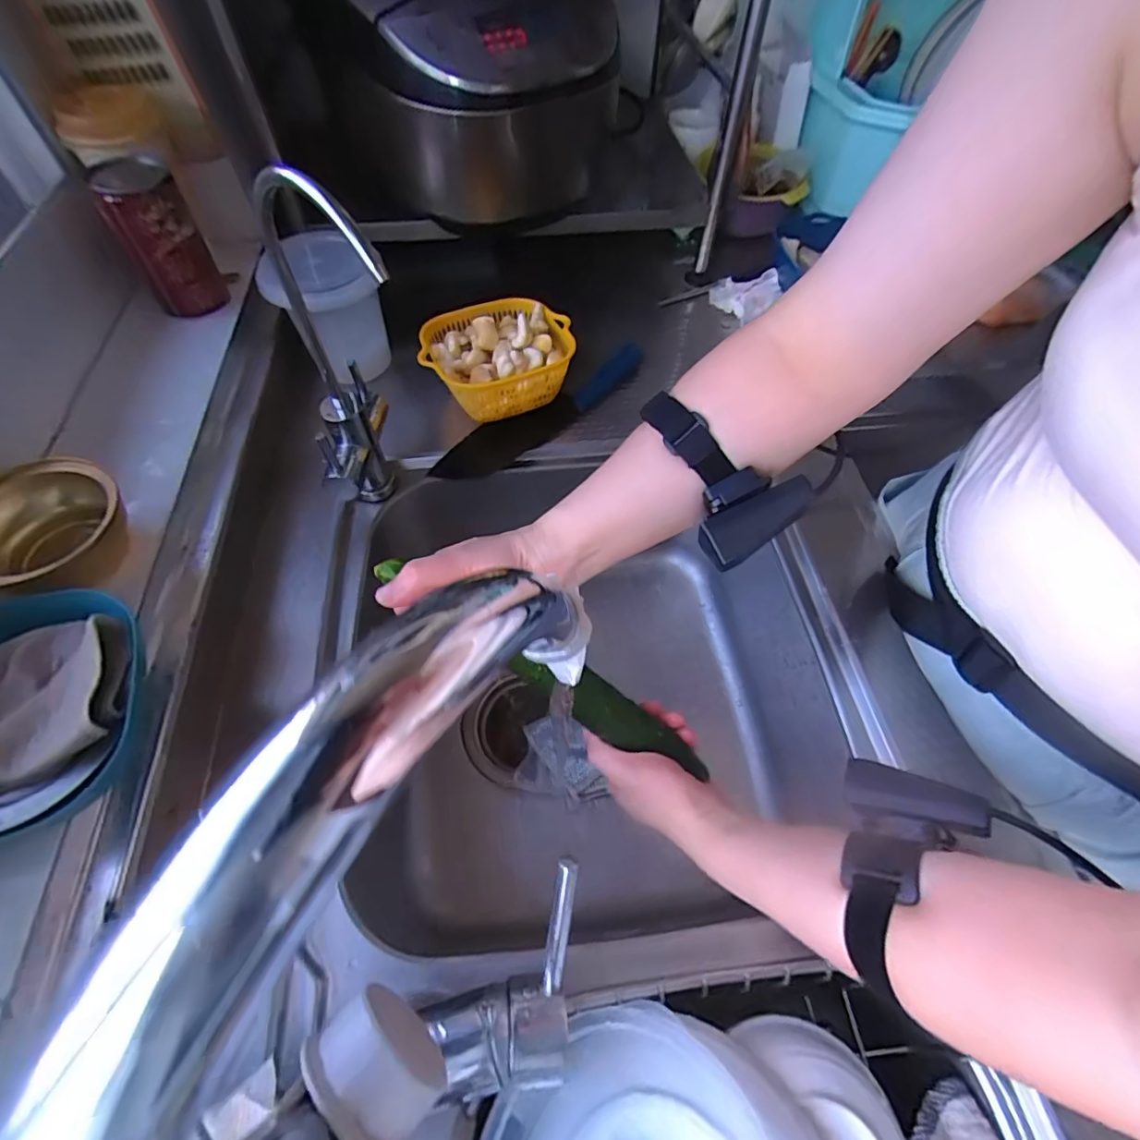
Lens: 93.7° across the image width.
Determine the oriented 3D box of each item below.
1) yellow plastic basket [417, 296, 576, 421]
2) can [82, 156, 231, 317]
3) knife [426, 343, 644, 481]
[{"bbox_3d":[-0.074,-0.217,0.560,0.145,0.074,0.135,-22,59,-15],"label":"yellow plastic basket"},{"bbox_3d":[-0.371,-0.300,0.491,0.062,0.109,0.059,-23,60,-16],"label":"can"},{"bbox_3d":[-0.019,-0.173,0.573,0.286,0.015,0.059,-34,63,-22],"label":"knife"}]

